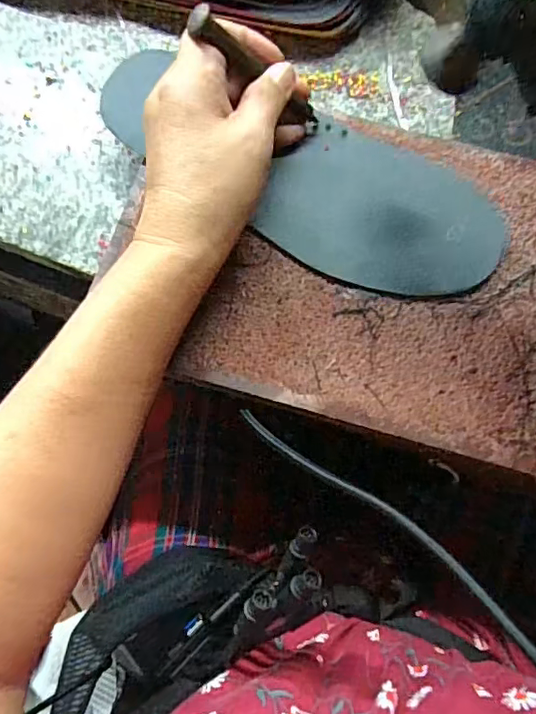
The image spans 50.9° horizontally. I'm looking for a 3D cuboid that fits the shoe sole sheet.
[{"bbox_3d":[0.020,-0.108,0.323,0.237,0.014,0.090,27,79,6],"label":"shoe sole sheet"}]

